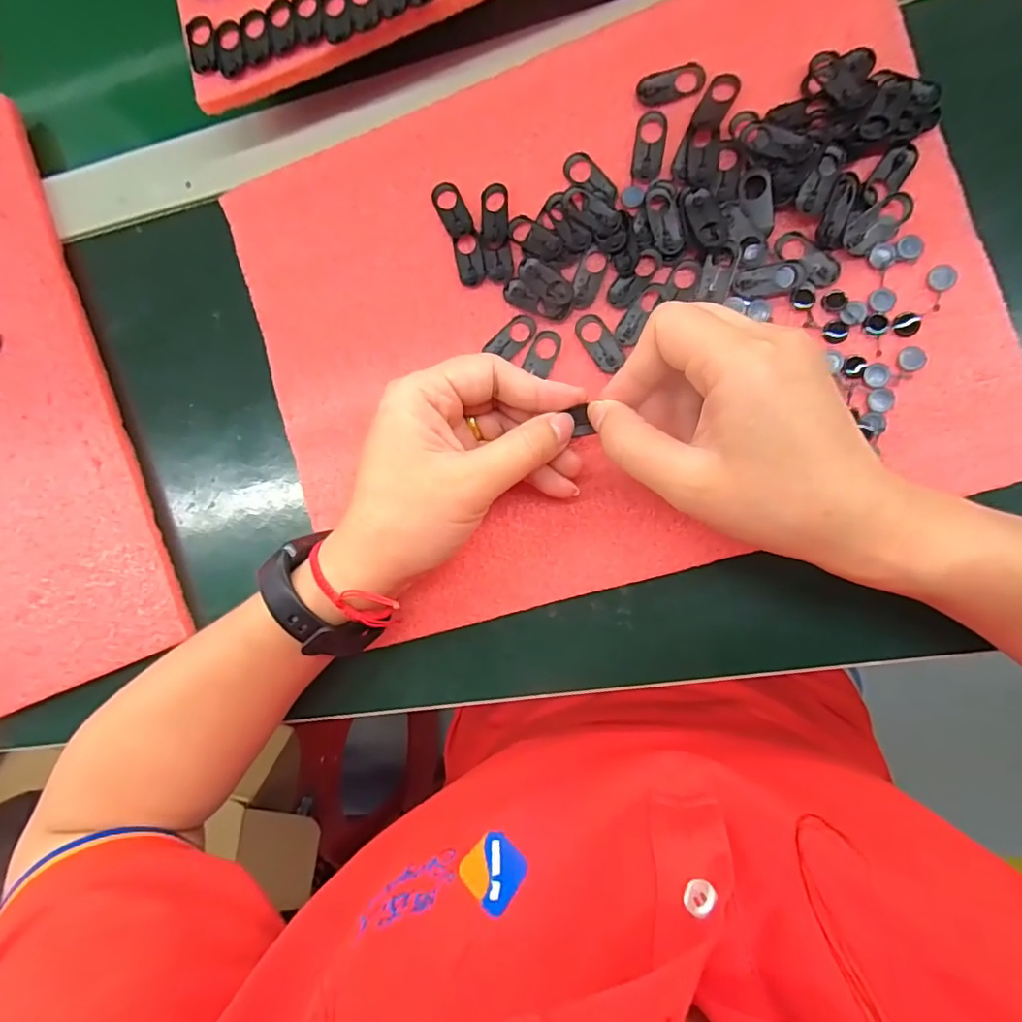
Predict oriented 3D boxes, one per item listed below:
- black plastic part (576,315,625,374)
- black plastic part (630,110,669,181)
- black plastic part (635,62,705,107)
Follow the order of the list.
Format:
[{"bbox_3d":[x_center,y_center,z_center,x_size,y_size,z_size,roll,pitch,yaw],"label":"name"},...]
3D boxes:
[{"bbox_3d":[0.043,-0.083,0.267,0.014,0.004,0.030,-34,84,7],"label":"black plastic part"},{"bbox_3d":[0.067,-0.176,0.263,0.015,0.004,0.031,8,90,10],"label":"black plastic part"},{"bbox_3d":[0.076,-0.203,0.257,0.031,0.004,0.014,-10,87,9],"label":"black plastic part"}]

